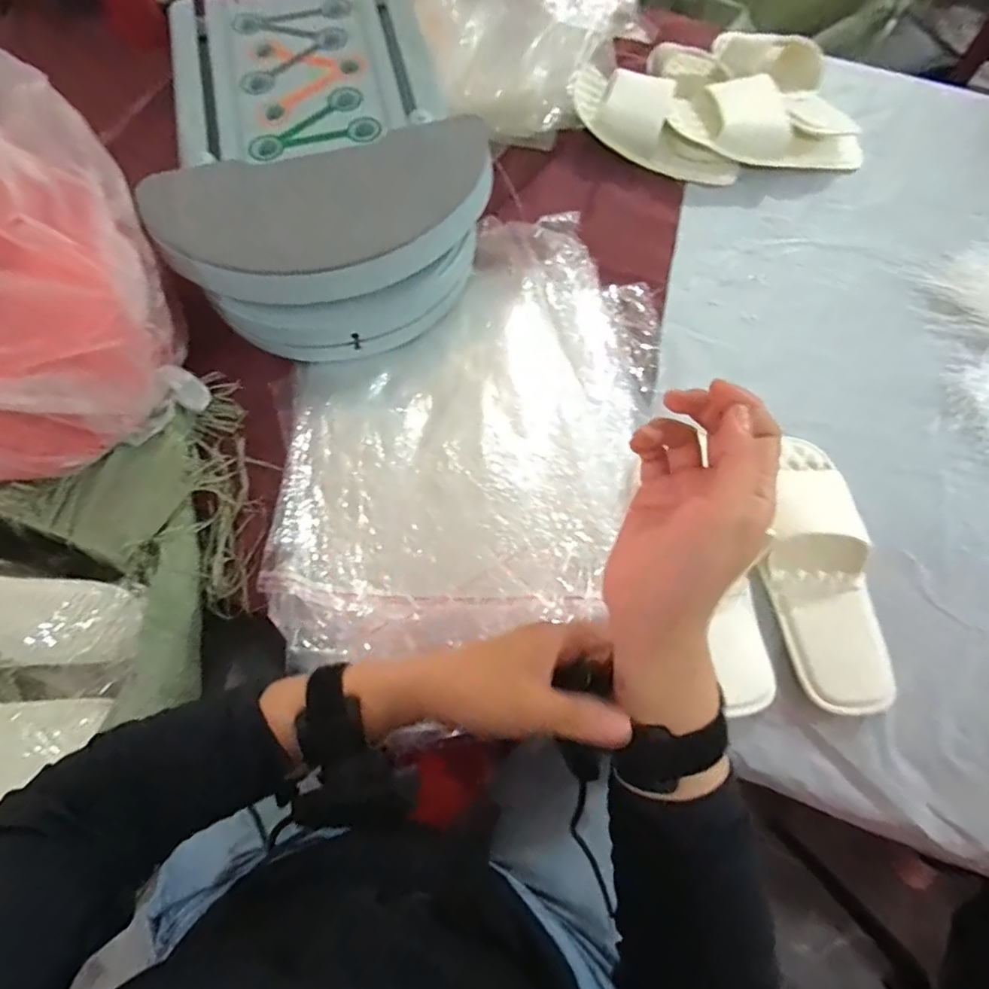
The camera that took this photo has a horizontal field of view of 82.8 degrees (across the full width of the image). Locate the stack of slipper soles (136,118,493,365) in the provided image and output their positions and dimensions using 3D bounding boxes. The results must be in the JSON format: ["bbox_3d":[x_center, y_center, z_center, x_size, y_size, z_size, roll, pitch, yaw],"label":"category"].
[{"bbox_3d":[-0.159,-0.243,0.552,0.319,0.098,0.186,-8,69,-5],"label":"stack of slipper soles"}]

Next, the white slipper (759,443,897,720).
[{"bbox_3d":[0.292,0.063,0.508,0.093,0.053,0.255,-3,71,2],"label":"white slipper"}]

